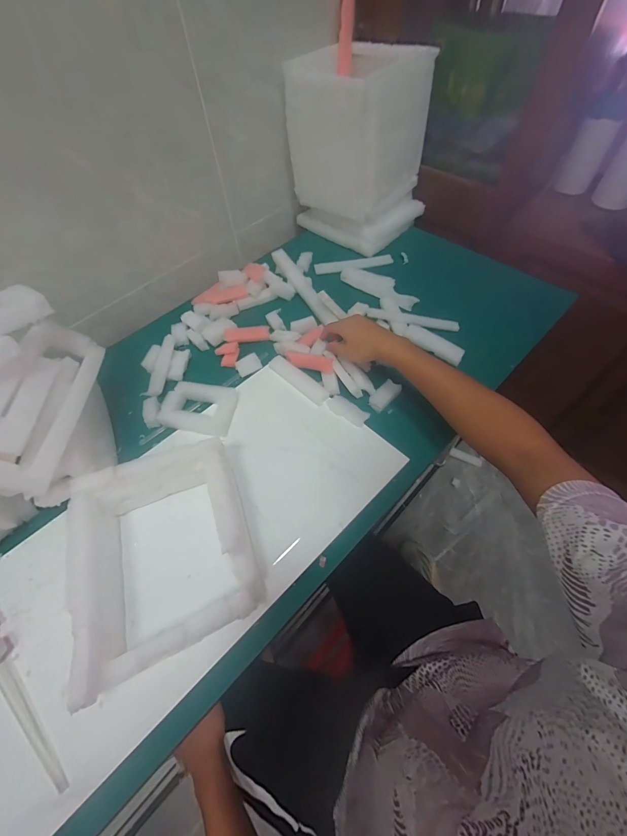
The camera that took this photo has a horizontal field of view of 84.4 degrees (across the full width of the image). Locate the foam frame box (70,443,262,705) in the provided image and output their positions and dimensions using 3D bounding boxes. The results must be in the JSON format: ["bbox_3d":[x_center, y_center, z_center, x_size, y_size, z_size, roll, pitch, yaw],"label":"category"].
[{"bbox_3d":[-0.171,0.156,0.416,0.183,0.098,0.220,-21,59,-10],"label":"foam frame box"}]

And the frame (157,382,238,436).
[{"bbox_3d":[-0.188,-0.017,0.573,0.113,0.025,0.084,8,58,9],"label":"frame"}]

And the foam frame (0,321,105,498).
[{"bbox_3d":[-0.345,-0.024,0.437,0.023,0.098,0.233,-34,45,33],"label":"foam frame"}]

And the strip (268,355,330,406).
[{"bbox_3d":[-0.027,-0.066,0.599,0.126,0.013,0.028,38,67,24],"label":"strip"}]

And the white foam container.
[{"bbox_3d":[0.093,-0.611,0.744,0.218,0.225,0.211,36,66,23],"label":"white foam container"}]

